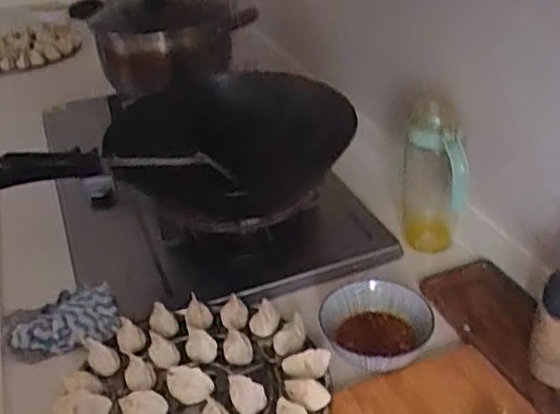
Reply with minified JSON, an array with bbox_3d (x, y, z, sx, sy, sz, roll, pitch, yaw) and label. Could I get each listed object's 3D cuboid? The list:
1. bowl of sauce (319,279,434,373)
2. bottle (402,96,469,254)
[{"bbox_3d":[0.107,0.129,0.689,0.119,0.046,0.107,-8,33,-7],"label":"bowl of sauce"},{"bbox_3d":[0.193,-0.023,0.815,0.076,0.206,0.085,2,33,9],"label":"bottle"}]

